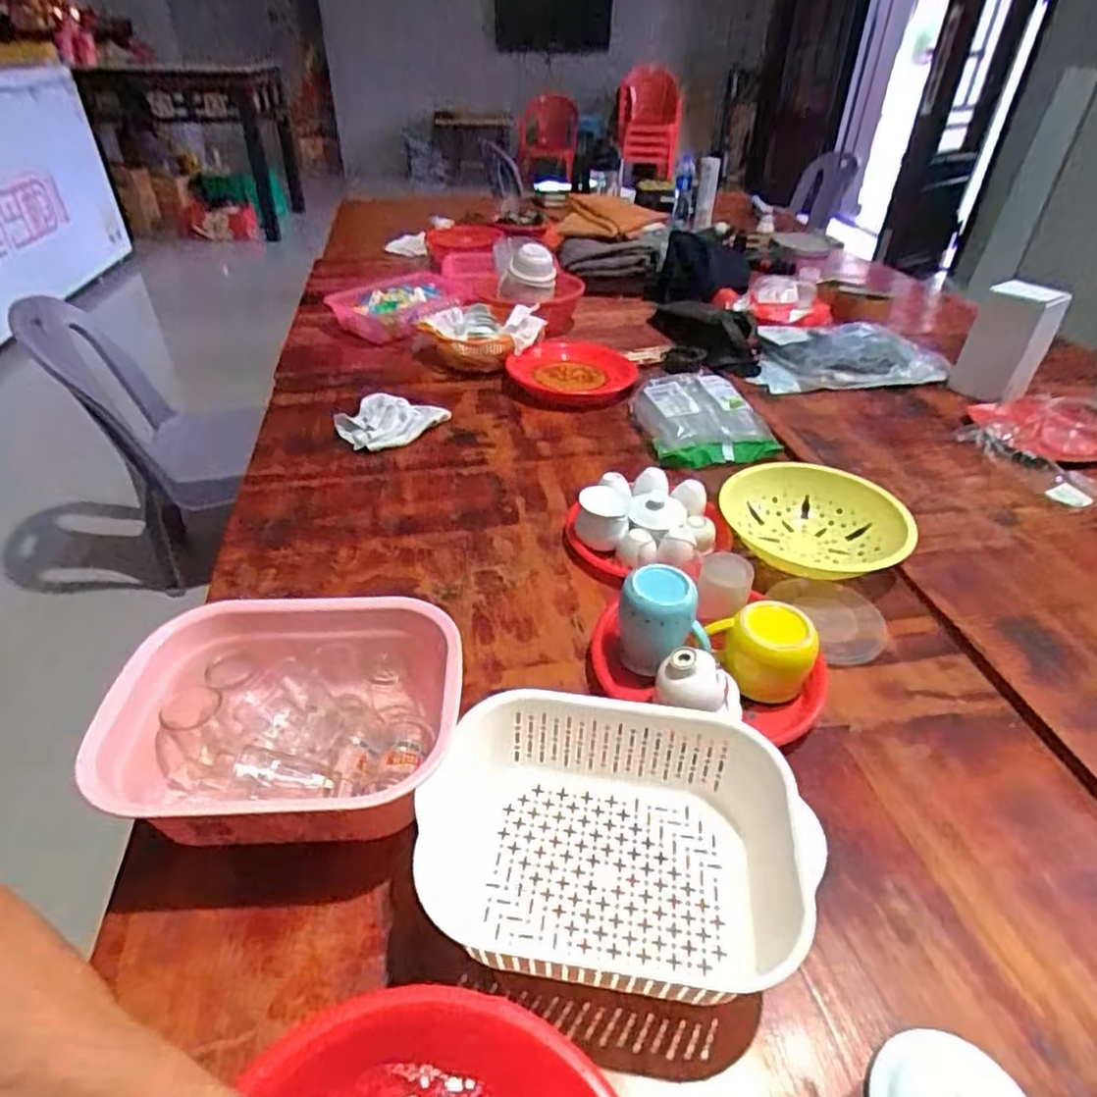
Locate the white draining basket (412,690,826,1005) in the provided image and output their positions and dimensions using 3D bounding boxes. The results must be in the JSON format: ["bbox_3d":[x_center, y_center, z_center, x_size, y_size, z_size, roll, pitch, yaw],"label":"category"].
[{"bbox_3d":[0.062,0.238,0.552,0.284,0.098,0.195,6,38,6],"label":"white draining basket"}]

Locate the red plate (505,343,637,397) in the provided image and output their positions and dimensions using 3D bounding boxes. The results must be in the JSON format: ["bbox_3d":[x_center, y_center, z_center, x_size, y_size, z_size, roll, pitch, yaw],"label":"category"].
[{"bbox_3d":[0.053,-0.384,1.386,0.247,0.039,0.258,1,39,-1],"label":"red plate"}]

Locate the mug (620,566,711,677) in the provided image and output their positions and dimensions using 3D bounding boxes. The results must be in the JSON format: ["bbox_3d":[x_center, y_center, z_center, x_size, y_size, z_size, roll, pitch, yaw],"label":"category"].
[{"bbox_3d":[0.123,0.083,0.728,0.095,0.102,0.076,30,46,32],"label":"mug"}]

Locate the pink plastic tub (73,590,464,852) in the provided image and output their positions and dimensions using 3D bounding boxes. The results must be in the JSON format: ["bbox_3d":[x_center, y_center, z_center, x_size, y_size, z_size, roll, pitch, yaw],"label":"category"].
[{"bbox_3d":[-0.234,0.166,0.624,0.295,0.115,0.233,-1,37,-3],"label":"pink plastic tub"}]

